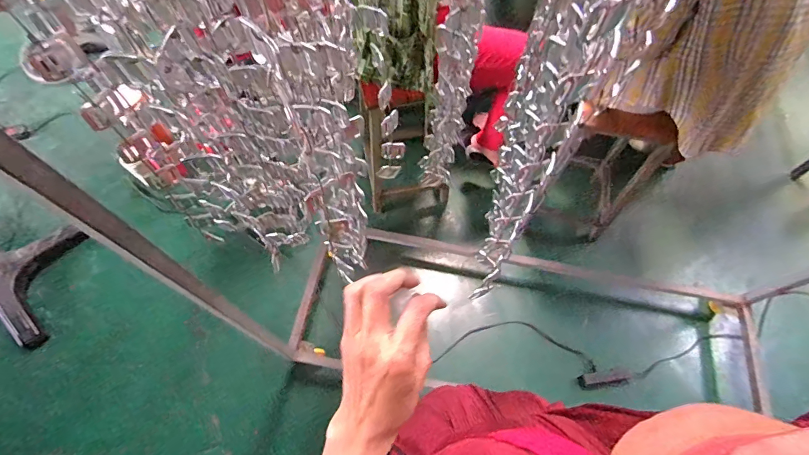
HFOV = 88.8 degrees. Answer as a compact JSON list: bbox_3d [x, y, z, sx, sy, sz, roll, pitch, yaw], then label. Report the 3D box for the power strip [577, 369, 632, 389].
[{"bbox_3d":[0.677,0.514,1.399,0.170,0.033,0.050,-6,64,-4],"label":"power strip"}]

